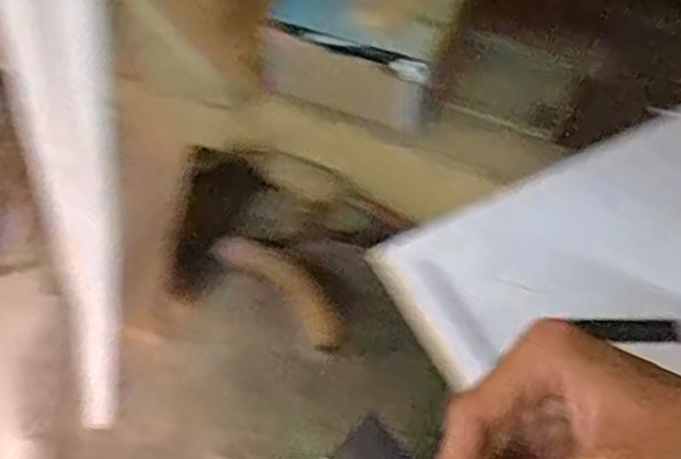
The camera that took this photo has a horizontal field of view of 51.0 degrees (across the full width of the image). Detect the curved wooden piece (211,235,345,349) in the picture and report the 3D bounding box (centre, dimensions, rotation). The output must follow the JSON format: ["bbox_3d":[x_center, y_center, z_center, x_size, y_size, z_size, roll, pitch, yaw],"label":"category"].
[{"bbox_3d":[-0.083,0.079,1.056,0.230,0.043,0.067,40,62,5],"label":"curved wooden piece"}]

